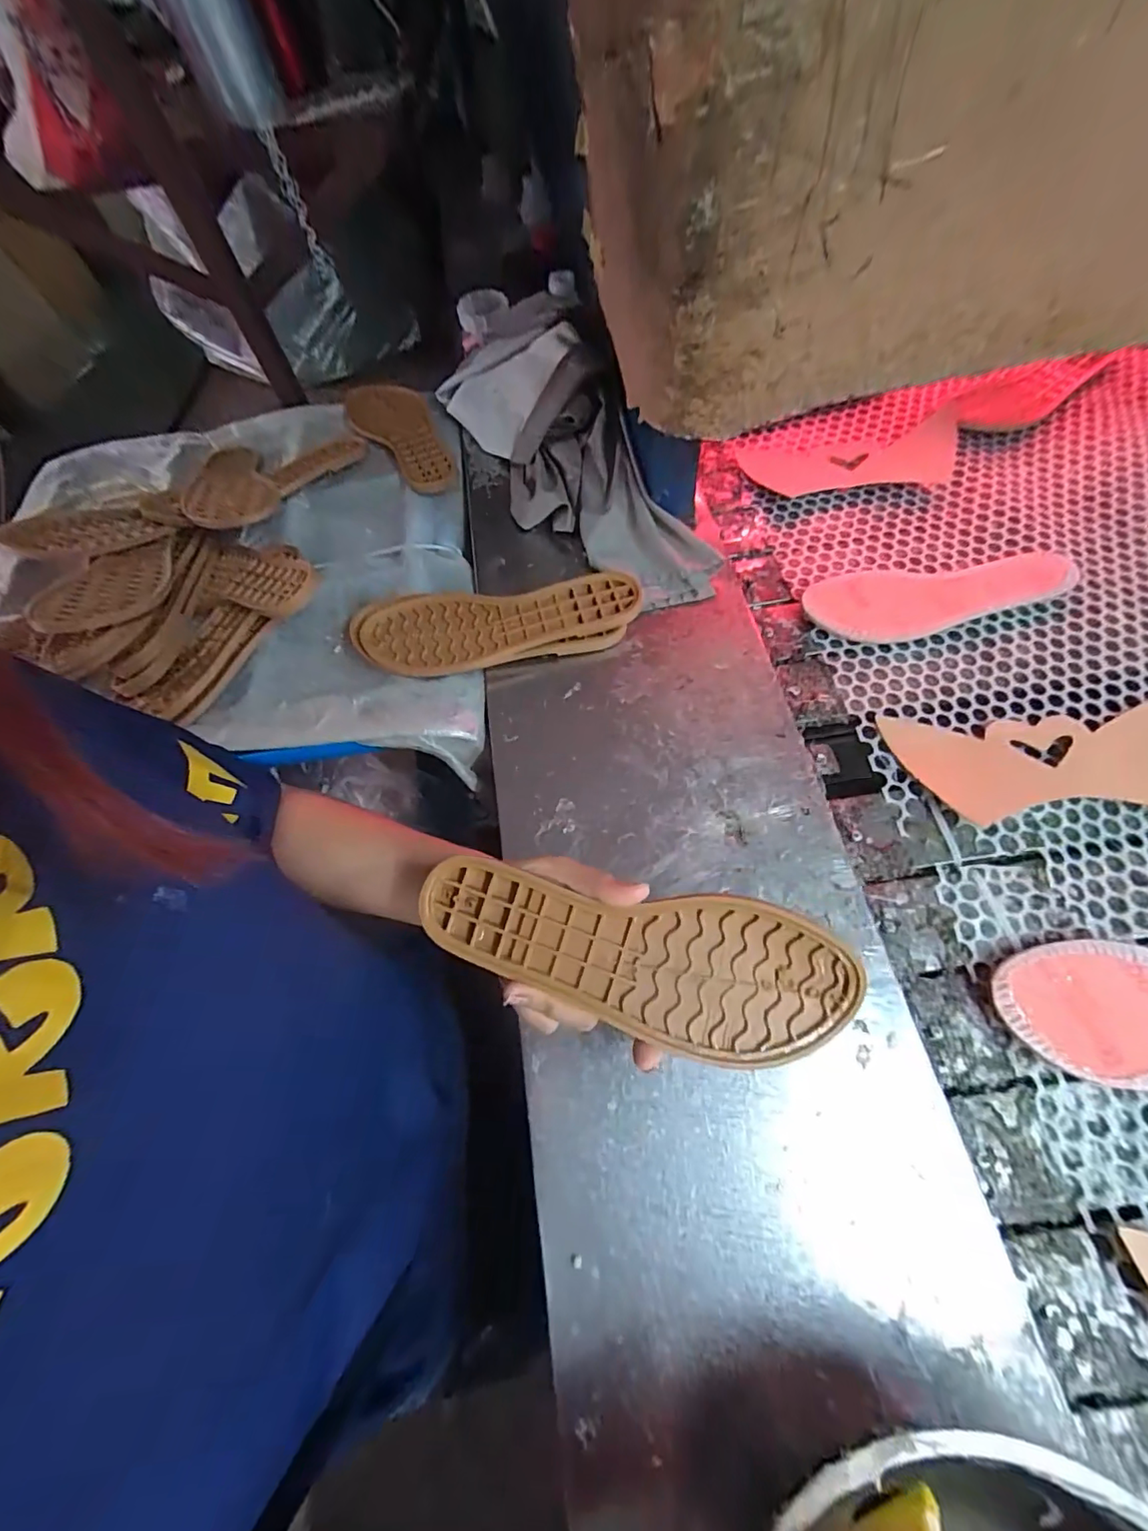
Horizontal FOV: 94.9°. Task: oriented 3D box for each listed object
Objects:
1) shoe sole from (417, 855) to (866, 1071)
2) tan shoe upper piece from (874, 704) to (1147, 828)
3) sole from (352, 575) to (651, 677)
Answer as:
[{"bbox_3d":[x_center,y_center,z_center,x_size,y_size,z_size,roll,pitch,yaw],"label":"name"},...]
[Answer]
[{"bbox_3d":[0.028,0.104,0.295,0.235,0.024,0.080,11,85,8],"label":"shoe sole"},{"bbox_3d":[0.350,-0.003,0.395,0.207,0.008,0.086,-3,61,4],"label":"tan shoe upper piece"},{"bbox_3d":[-0.069,-0.118,0.457,0.243,0.028,0.087,-1,64,2],"label":"sole"}]

